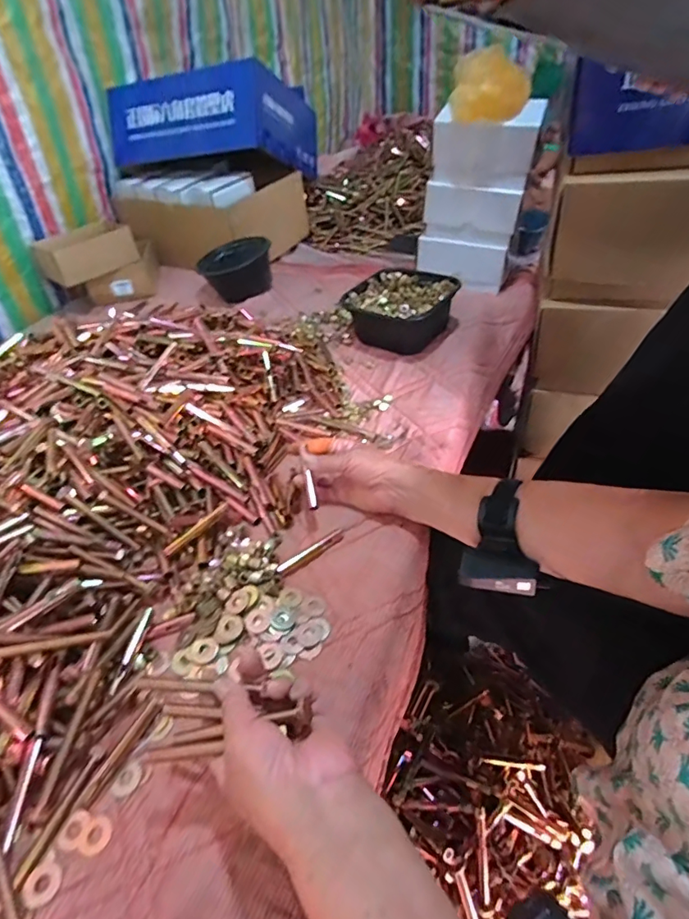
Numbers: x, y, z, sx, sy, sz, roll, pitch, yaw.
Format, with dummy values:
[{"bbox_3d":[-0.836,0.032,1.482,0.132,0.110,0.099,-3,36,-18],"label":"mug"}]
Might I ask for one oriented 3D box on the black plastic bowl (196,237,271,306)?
[{"bbox_3d":[-0.235,-0.412,1.041,0.152,0.087,0.164,-14,42,-11],"label":"black plastic bowl"}]

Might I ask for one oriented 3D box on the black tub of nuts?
[{"bbox_3d":[0.095,-0.258,0.842,0.162,0.076,0.172,29,51,32],"label":"black tub of nuts"}]

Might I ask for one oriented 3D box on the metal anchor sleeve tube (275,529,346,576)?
[{"bbox_3d":[-0.036,0.100,0.529,0.086,0.007,0.013,-29,49,-23],"label":"metal anchor sleeve tube"}]

